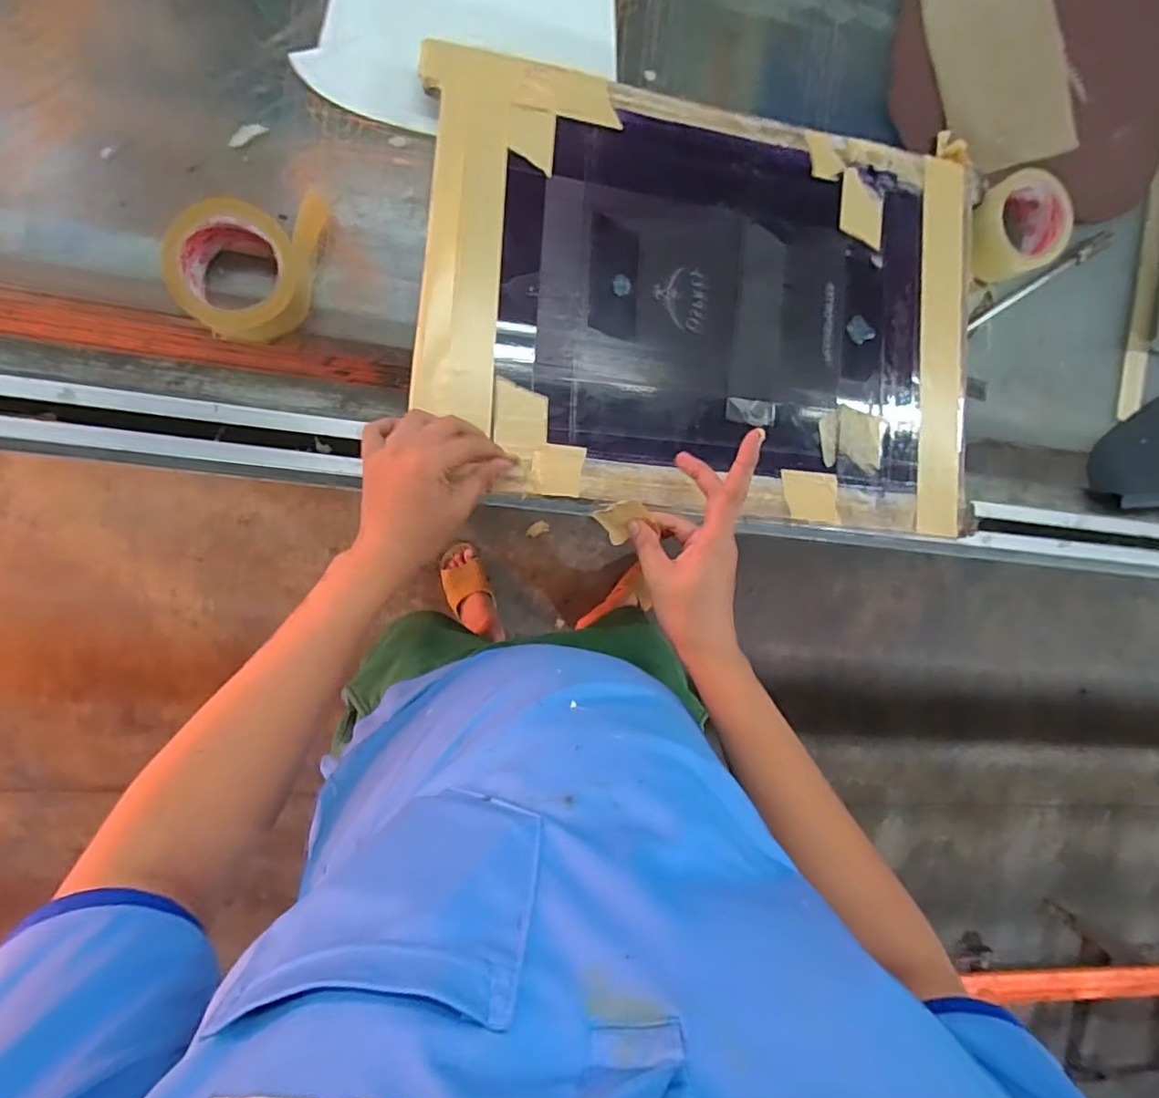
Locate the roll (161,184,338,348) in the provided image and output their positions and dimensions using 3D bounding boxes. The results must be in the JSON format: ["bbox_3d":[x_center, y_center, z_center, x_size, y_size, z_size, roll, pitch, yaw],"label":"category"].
[{"bbox_3d":[-0.291,-0.255,0.514,0.107,0.045,0.140,11,93,-11],"label":"roll"}]

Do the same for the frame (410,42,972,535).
[{"bbox_3d":[0.131,-0.230,0.559,0.534,0.040,0.391,2,93,-9],"label":"frame"}]

